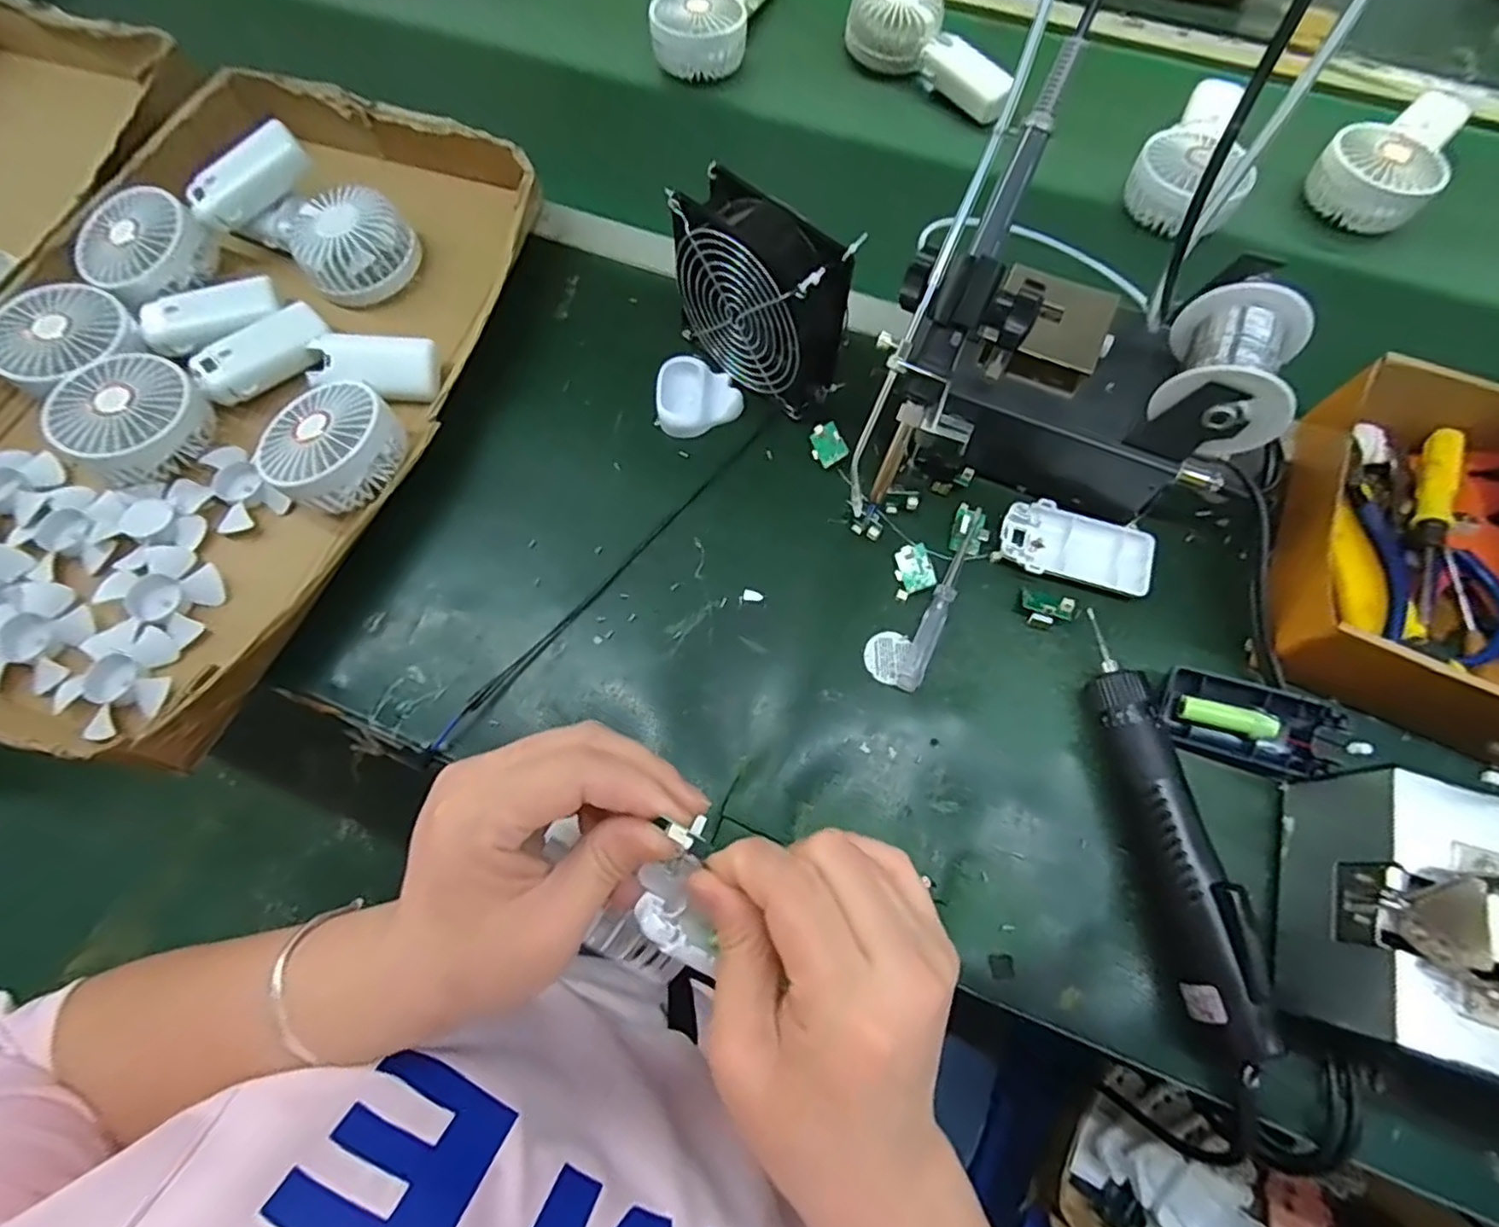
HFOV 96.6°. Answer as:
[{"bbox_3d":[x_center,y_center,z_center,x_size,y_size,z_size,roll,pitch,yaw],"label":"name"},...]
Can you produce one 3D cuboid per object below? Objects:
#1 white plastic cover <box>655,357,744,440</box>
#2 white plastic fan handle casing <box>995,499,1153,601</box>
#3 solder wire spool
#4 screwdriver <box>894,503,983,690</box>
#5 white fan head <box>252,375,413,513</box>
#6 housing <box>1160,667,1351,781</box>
[{"bbox_3d":[-0.041,-0.161,0.490,0.061,0.019,0.055,-25,71,-9],"label":"white plastic cover"},{"bbox_3d":[0.215,-0.042,0.440,0.095,0.014,0.050,14,69,6],"label":"white plastic fan handle casing"},{"bbox_3d":[0.262,-0.131,0.372,0.061,0.067,0.077,23,71,9],"label":"solder wire spool"},{"bbox_3d":[0.126,-0.011,0.432,0.014,0.010,0.134,24,71,9],"label":"screwdriver"},{"bbox_3d":[-0.278,-0.112,0.448,0.086,0.050,0.081,-36,73,-13],"label":"white fan head"},{"bbox_3d":[0.289,0.064,0.392,0.086,0.032,0.043,18,70,7],"label":"housing"}]

